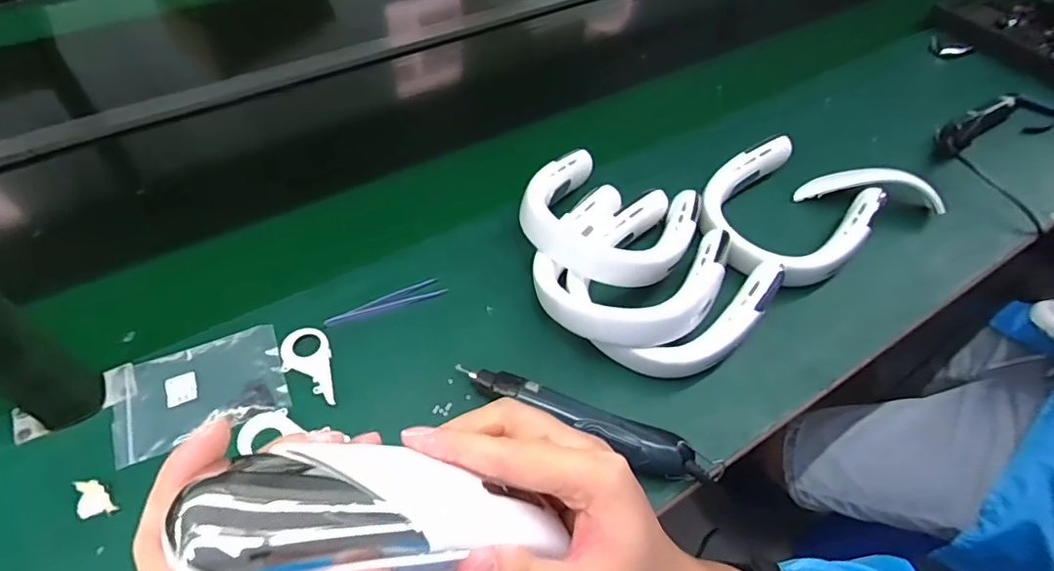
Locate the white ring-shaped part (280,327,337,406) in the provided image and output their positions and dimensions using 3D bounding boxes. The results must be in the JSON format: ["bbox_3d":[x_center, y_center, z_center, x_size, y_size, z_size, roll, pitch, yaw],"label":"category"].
[{"bbox_3d":[-0.216,0.080,0.550,0.047,0.004,0.091,-11,54,-12],"label":"white ring-shaped part"}]

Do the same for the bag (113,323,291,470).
[{"bbox_3d":[-0.313,0.097,0.536,0.149,0.004,0.102,-18,56,-16],"label":"bag"}]

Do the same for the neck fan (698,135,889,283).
[{"bbox_3d":[0.312,-0.089,0.682,0.185,0.043,0.220,38,59,23],"label":"neck fan"}]

